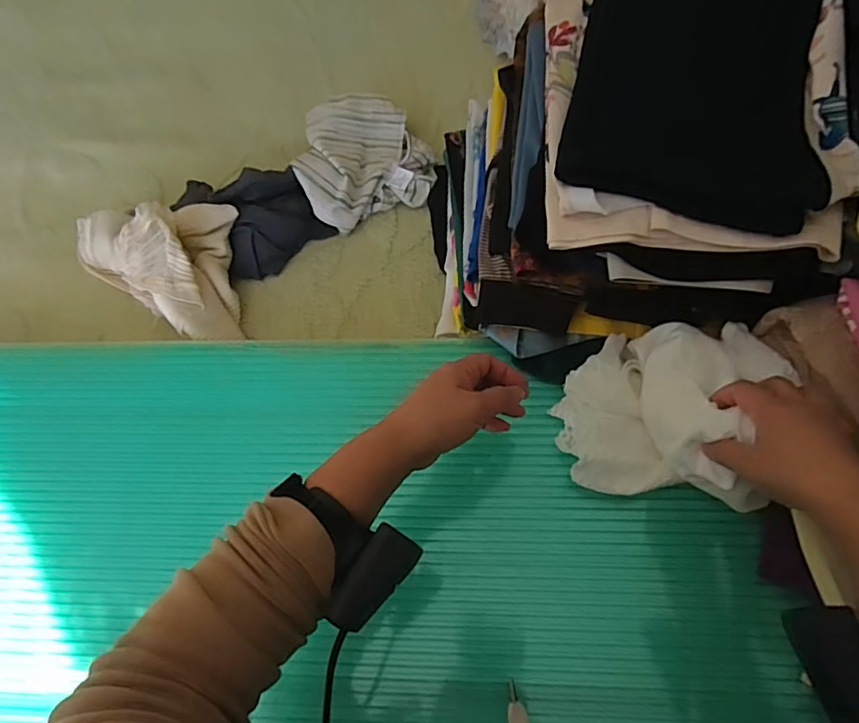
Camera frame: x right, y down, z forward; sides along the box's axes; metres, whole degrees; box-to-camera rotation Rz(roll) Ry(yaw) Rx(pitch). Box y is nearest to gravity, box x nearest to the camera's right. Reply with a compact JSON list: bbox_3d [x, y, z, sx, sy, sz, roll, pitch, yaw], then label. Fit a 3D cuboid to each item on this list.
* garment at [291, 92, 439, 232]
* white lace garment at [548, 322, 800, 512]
[{"bbox_3d":[-0.095,-0.294,0.766,0.188,0.069,0.183,-18,64,-4],"label":"garment"},{"bbox_3d":[0.213,0.039,0.481,0.168,0.097,0.154,8,68,6],"label":"white lace garment"}]

